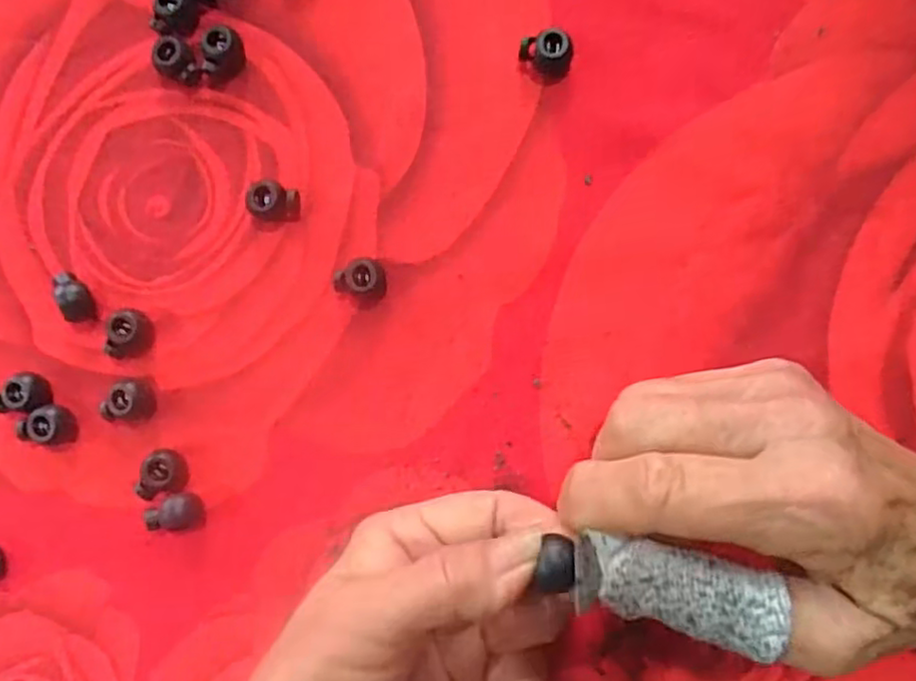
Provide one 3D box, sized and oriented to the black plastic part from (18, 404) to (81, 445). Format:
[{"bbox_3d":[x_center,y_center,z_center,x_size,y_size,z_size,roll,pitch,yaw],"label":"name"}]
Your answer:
[{"bbox_3d":[-0.157,0.032,0.257,0.018,0.011,0.015,-6,87,3],"label":"black plastic part"}]

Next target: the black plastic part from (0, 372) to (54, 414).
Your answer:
[{"bbox_3d":[-0.168,0.020,0.258,0.018,0.011,0.015,-6,87,3],"label":"black plastic part"}]

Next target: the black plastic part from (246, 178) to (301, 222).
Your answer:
[{"bbox_3d":[-0.070,-0.052,0.256,0.016,0.013,0.014,19,88,4],"label":"black plastic part"}]

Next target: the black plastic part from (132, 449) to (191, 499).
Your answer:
[{"bbox_3d":[-0.112,0.050,0.253,0.016,0.013,0.017,-16,86,2],"label":"black plastic part"}]

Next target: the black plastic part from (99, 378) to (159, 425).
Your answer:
[{"bbox_3d":[-0.124,0.024,0.255,0.014,0.012,0.017,24,89,4],"label":"black plastic part"}]

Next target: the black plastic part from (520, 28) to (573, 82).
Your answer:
[{"bbox_3d":[0.033,-0.106,0.249,0.019,0.011,0.015,34,89,5],"label":"black plastic part"}]

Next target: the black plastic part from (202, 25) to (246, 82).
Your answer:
[{"bbox_3d":[-0.091,-0.111,0.260,0.012,0.012,0.018,8,87,4],"label":"black plastic part"}]

